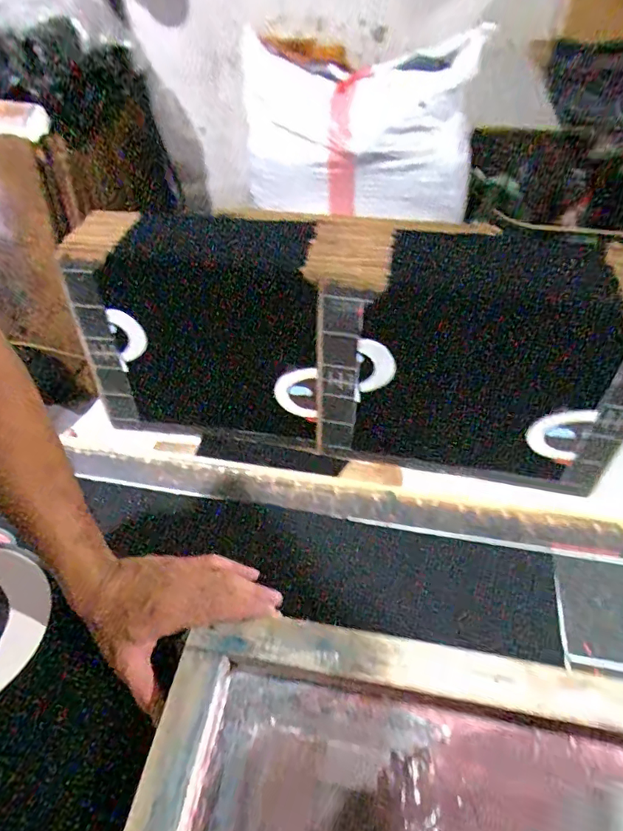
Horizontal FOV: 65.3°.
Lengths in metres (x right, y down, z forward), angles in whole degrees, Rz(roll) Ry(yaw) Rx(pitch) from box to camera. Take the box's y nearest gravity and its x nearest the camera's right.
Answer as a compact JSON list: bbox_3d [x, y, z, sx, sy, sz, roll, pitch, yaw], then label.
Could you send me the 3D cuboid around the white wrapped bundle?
[{"bbox_3d":[0.081,-0.699,1.207,0.611,0.393,0.227,32,56,26],"label":"white wrapped bundle"}]

